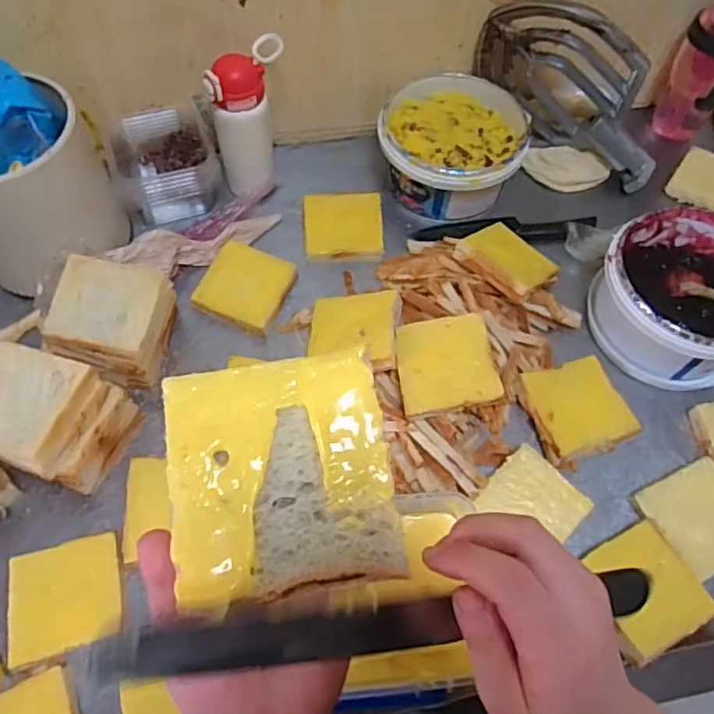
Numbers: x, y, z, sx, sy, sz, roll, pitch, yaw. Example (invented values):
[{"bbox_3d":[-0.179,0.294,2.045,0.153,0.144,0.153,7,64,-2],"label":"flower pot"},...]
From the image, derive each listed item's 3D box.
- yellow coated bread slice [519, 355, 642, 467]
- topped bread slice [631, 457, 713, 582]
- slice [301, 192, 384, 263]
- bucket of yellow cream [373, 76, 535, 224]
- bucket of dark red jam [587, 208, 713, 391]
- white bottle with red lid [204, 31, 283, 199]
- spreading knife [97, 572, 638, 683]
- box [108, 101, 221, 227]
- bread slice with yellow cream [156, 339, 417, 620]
[{"bbox_3d":[0.262,0.064,0.724,0.111,0.033,0.108,-15,63,-10],"label":"yellow coated bread slice"},{"bbox_3d":[0.381,0.174,0.660,0.105,0.027,0.104,-26,64,-7],"label":"topped bread slice"},{"bbox_3d":[-0.019,-0.188,0.856,0.111,0.014,0.124,-4,61,-5],"label":"slice"},{"bbox_3d":[0.136,-0.303,0.881,0.196,0.109,0.208,1,61,-2],"label":"bucket of yellow cream"},{"bbox_3d":[0.407,-0.070,0.757,0.203,0.119,0.199,1,61,-2],"label":"bucket of dark red jam"},{"bbox_3d":[-0.142,-0.312,0.811,0.094,0.178,0.091,-8,61,-7],"label":"white bottle with red lid"},{"bbox_3d":[0.047,0.122,0.286,0.317,0.022,0.022,11,55,-35],"label":"spreading knife"},{"bbox_3d":[-0.268,-0.270,0.854,0.129,0.092,0.141,-21,64,-13],"label":"box"},{"bbox_3d":[-0.035,0.054,0.284,0.101,0.021,0.106,-9,62,-7],"label":"bread slice with yellow cream"}]

